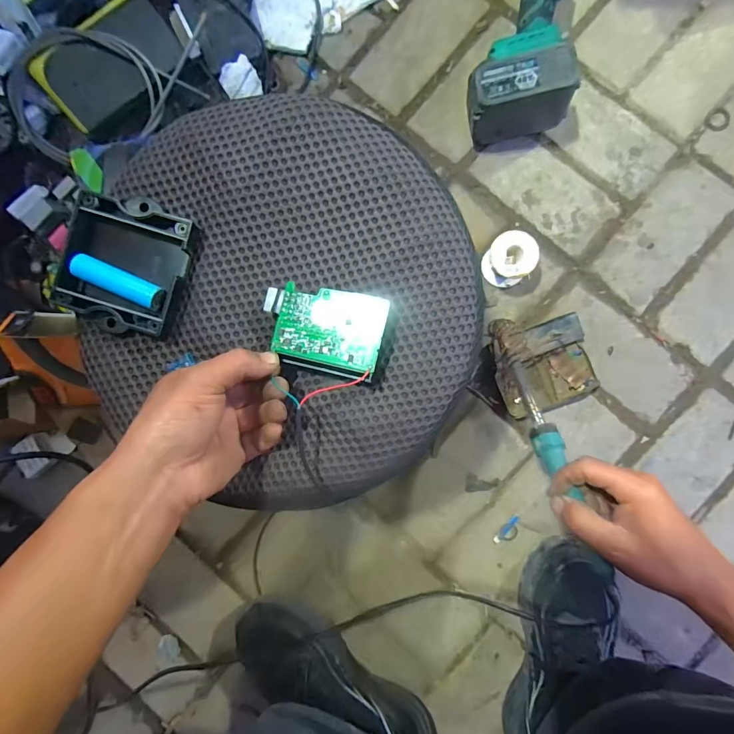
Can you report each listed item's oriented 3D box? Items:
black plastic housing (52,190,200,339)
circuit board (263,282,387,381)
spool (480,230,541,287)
[{"bbox_3d":[-0.183,-0.077,0.296,0.087,0.023,0.098,22,92,6],"label":"black plastic housing"},{"bbox_3d":[-0.033,-0.027,0.279,0.088,0.011,0.058,13,91,6],"label":"circuit board"},{"bbox_3d":[0.173,-0.131,0.475,0.053,0.058,0.054,0,89,6],"label":"spool"}]

